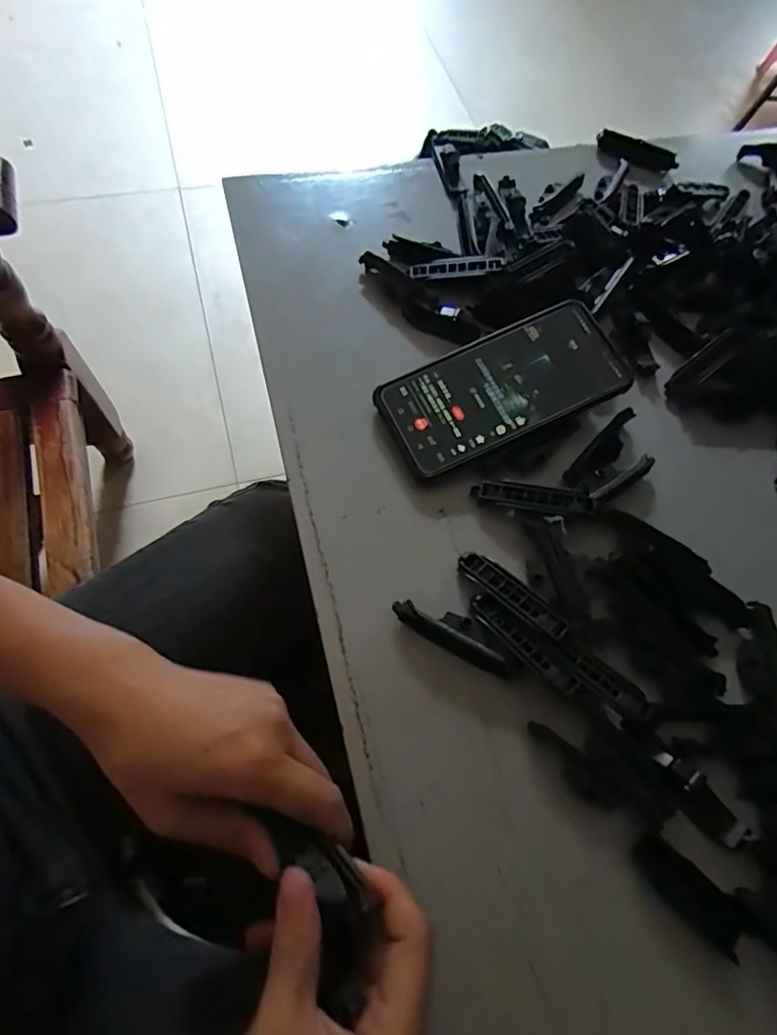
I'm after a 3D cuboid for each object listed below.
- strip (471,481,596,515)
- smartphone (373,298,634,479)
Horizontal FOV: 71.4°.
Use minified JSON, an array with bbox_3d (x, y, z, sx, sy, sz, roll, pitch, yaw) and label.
[{"bbox_3d":[0.094,-0.013,0.356,0.075,0.004,0.017,5,89,14],"label":"strip"},{"bbox_3d":[0.080,-0.093,0.380,0.165,0.007,0.081,-24,74,-5],"label":"smartphone"}]

